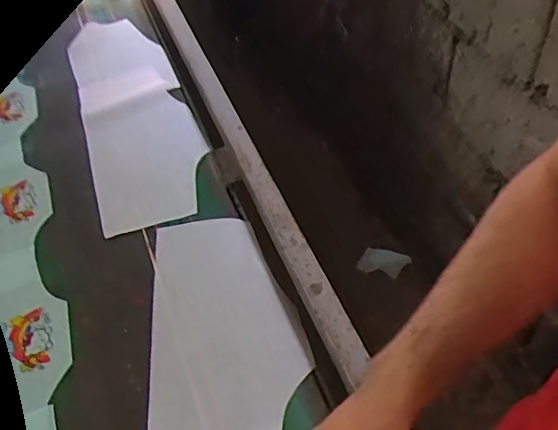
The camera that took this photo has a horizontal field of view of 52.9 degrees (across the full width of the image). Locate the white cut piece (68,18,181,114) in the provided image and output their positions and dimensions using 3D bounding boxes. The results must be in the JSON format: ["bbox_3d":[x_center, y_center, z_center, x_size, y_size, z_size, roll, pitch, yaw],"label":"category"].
[{"bbox_3d":[-0.280,-0.274,0.987,0.160,0.019,0.258,-15,50,-14],"label":"white cut piece"}]

